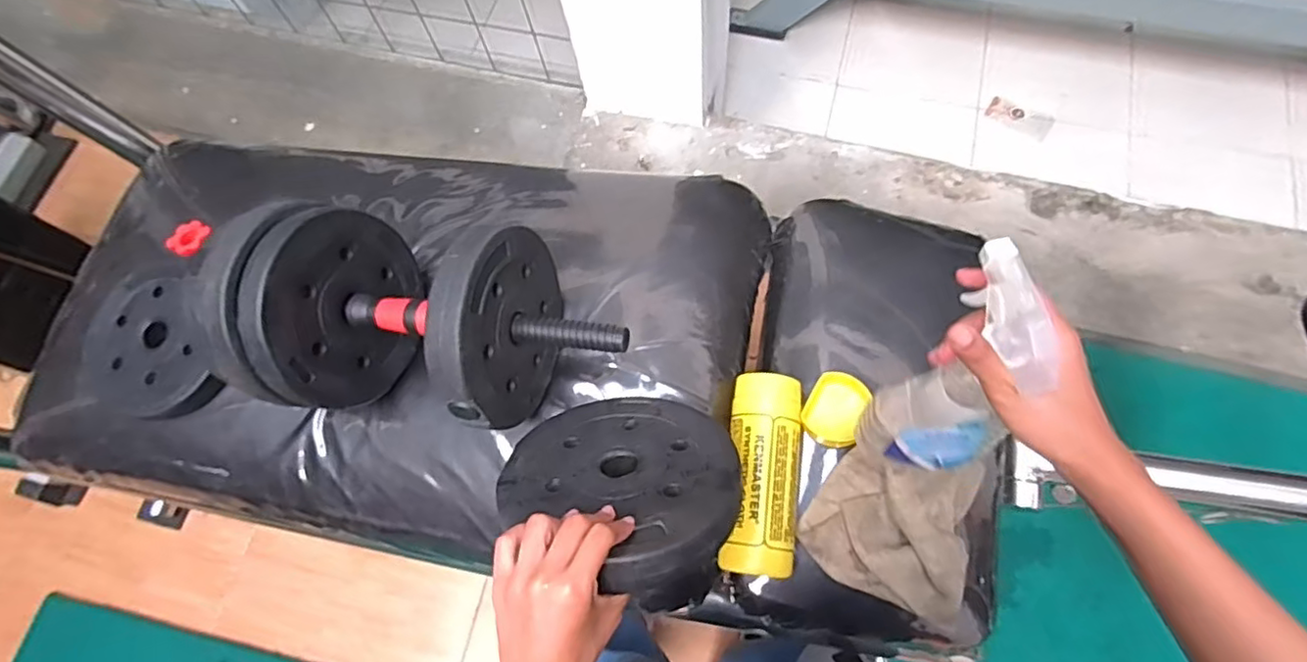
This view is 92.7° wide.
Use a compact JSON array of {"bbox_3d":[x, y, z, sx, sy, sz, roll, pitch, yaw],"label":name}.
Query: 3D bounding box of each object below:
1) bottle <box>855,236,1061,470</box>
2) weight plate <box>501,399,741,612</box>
[{"bbox_3d":[0.214,0.039,0.436,0.077,0.218,0.073,3,55,0],"label":"bottle"},{"bbox_3d":[-0.027,0.119,0.503,0.186,0.028,0.190,-3,31,2],"label":"weight plate"}]

